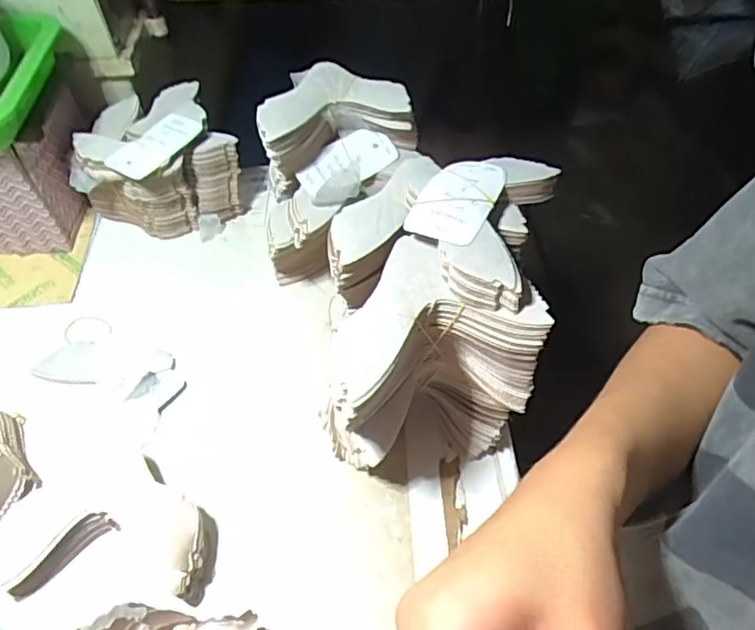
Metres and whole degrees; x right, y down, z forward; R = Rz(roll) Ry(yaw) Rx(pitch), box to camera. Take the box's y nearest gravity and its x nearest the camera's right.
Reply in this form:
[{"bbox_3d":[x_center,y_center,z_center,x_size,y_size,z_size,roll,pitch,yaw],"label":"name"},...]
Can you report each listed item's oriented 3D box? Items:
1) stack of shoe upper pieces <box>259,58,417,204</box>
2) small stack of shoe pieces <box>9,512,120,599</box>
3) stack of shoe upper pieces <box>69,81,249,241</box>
[{"bbox_3d":[-0.043,-0.181,0.558,0.140,0.075,0.089,-16,54,-10],"label":"stack of shoe upper pieces"},{"bbox_3d":[-0.243,0.183,0.448,0.017,0.026,0.082,36,62,25],"label":"small stack of shoe pieces"},{"bbox_3d":[-0.251,-0.168,0.663,0.165,0.115,0.153,-31,58,-19],"label":"stack of shoe upper pieces"}]

